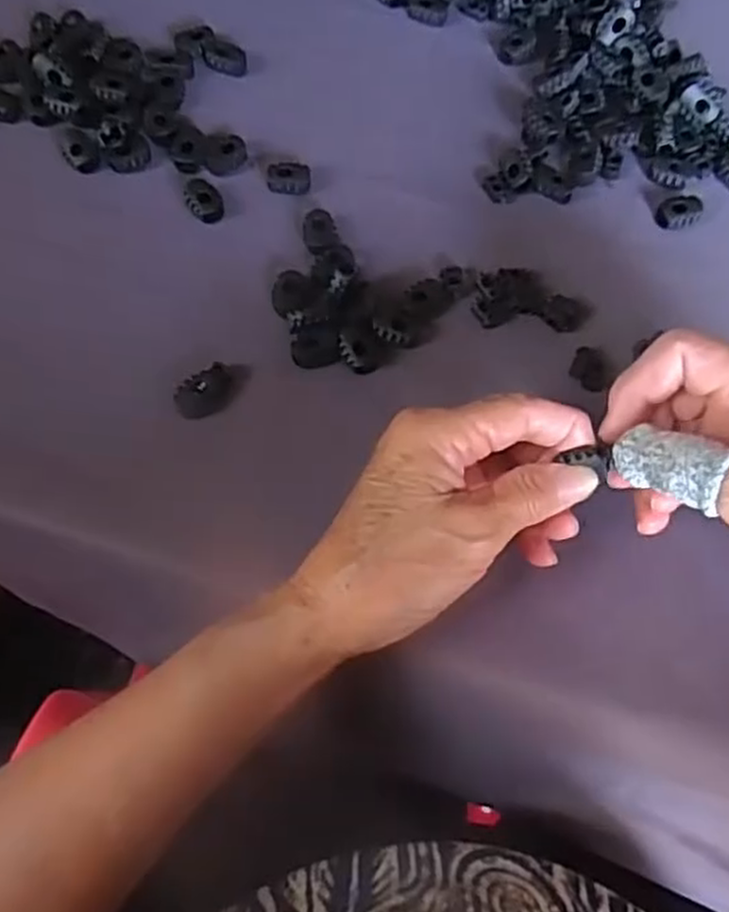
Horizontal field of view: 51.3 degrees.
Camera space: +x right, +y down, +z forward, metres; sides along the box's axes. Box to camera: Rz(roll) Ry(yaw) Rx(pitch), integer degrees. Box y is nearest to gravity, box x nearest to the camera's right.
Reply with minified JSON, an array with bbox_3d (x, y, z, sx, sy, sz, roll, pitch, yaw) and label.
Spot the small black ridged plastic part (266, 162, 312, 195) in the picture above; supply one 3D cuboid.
[{"bbox_3d":[-0.038,-0.142,0.387,0.022,0.011,0.016,0,70,-2],"label":"small black ridged plastic part"}]

